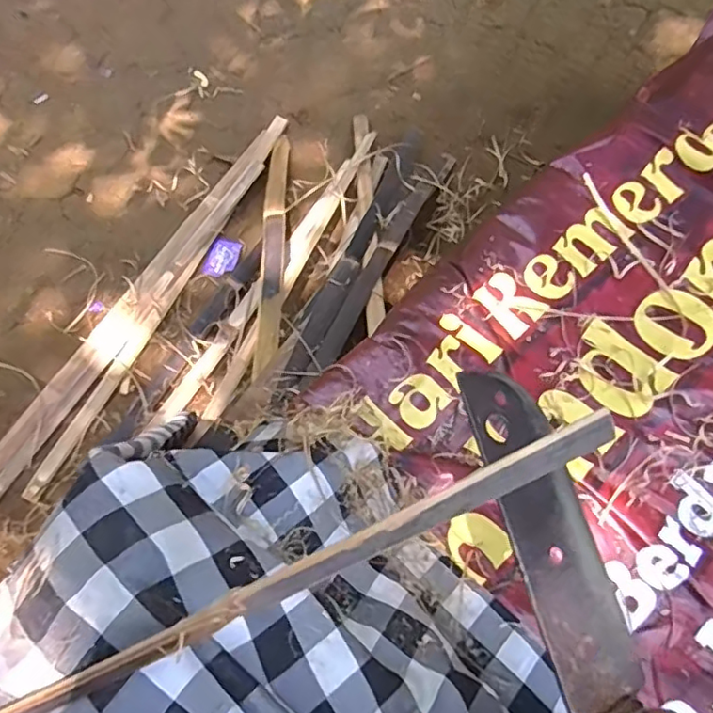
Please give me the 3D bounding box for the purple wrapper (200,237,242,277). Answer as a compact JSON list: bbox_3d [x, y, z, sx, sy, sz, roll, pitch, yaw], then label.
[{"bbox_3d":[-0.264,-0.194,1.178,0.058,0.005,0.083,22,80,-9],"label":"purple wrapper"}]

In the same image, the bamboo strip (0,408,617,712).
[{"bbox_3d":[-0.050,0.127,0.324,0.405,0.010,0.015,-28,73,5],"label":"bamboo strip"}]

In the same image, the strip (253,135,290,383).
[{"bbox_3d":[-0.147,-0.210,1.068,0.041,0.028,0.584,-1,52,-2],"label":"strip"}]

